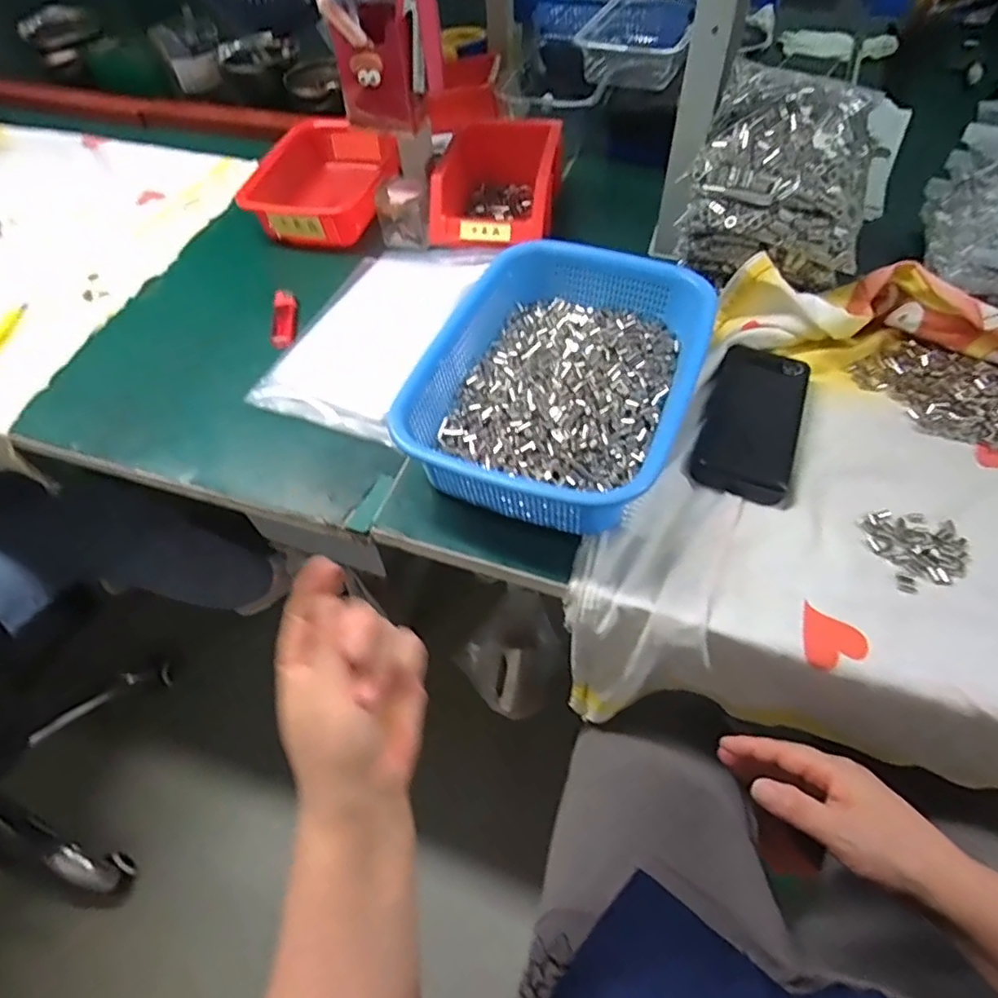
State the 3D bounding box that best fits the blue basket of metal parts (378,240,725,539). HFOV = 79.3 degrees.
[{"bbox_3d":[0.047,-0.101,0.515,0.219,0.073,0.287,19,58,16],"label":"blue basket of metal parts"}]

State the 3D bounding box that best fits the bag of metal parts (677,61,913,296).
[{"bbox_3d":[0.282,-0.319,0.605,0.158,0.123,0.214,17,58,15],"label":"bag of metal parts"}]

